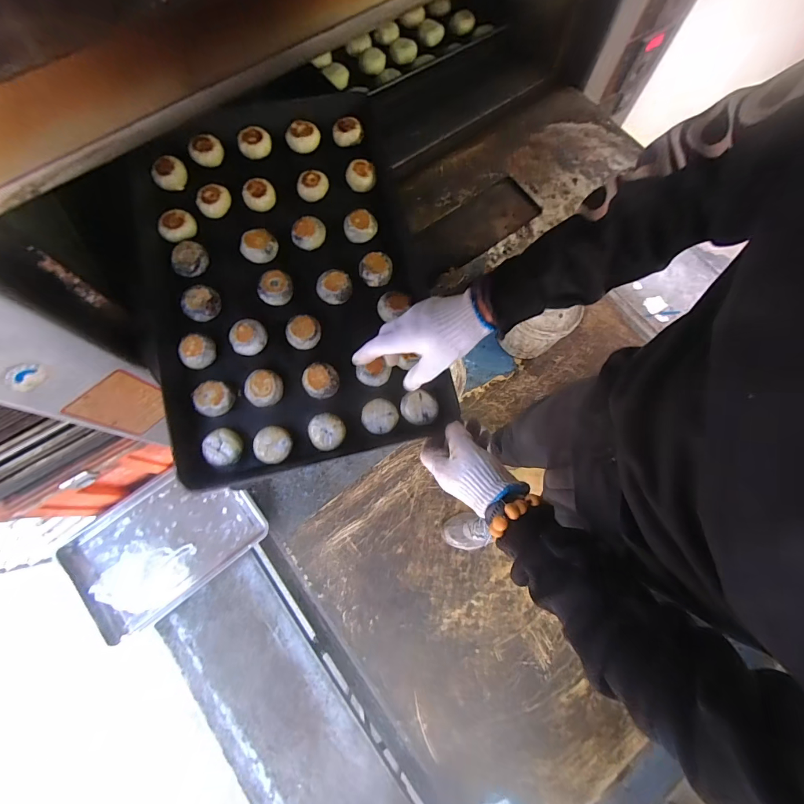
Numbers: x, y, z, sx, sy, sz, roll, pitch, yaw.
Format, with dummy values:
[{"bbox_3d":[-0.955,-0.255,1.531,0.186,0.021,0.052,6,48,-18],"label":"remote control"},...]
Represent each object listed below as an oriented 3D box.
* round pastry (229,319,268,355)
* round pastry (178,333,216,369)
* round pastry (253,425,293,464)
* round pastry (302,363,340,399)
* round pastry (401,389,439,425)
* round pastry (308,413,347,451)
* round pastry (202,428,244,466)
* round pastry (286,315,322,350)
[{"bbox_3d":[-0.233,-0.096,0.565,0.052,0.036,0.051,0,76,-1],"label":"round pastry"},{"bbox_3d":[-0.299,-0.072,0.546,0.044,0.039,0.049,29,77,6],"label":"round pastry"},{"bbox_3d":[-0.185,0.064,0.538,0.053,0.035,0.051,0,76,-1],"label":"round pastry"},{"bbox_3d":[-0.122,-0.029,0.562,0.052,0.038,0.052,0,76,-1],"label":"round pastry"},{"bbox_3d":[0.027,0.008,0.553,0.055,0.016,0.048,-12,76,-4],"label":"round pastry"},{"bbox_3d":[-0.109,0.046,0.543,0.053,0.037,0.050,0,76,-1],"label":"round pastry"},{"bbox_3d":[-0.255,0.065,0.531,0.052,0.027,0.051,0,76,-1],"label":"round pastry"},{"bbox_3d":[-0.150,-0.105,0.572,0.052,0.035,0.047,-6,76,-3],"label":"round pastry"}]

